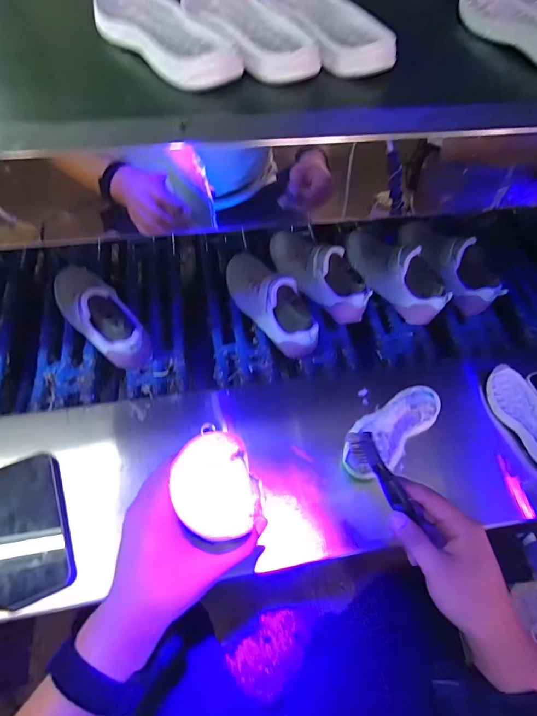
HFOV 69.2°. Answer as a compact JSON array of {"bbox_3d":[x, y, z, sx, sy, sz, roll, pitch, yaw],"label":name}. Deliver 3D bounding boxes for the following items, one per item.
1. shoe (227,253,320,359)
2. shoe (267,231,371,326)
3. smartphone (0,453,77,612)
[{"bbox_3d":[0.001,-0.100,0.664,0.081,0.098,0.236,-28,60,-18],"label":"shoe"},{"bbox_3d":[0.087,-0.150,0.699,0.075,0.098,0.221,-35,63,-21],"label":"shoe"},{"bbox_3d":[-0.281,0.194,0.453,0.081,0.016,0.156,-22,59,-14],"label":"smartphone"}]

